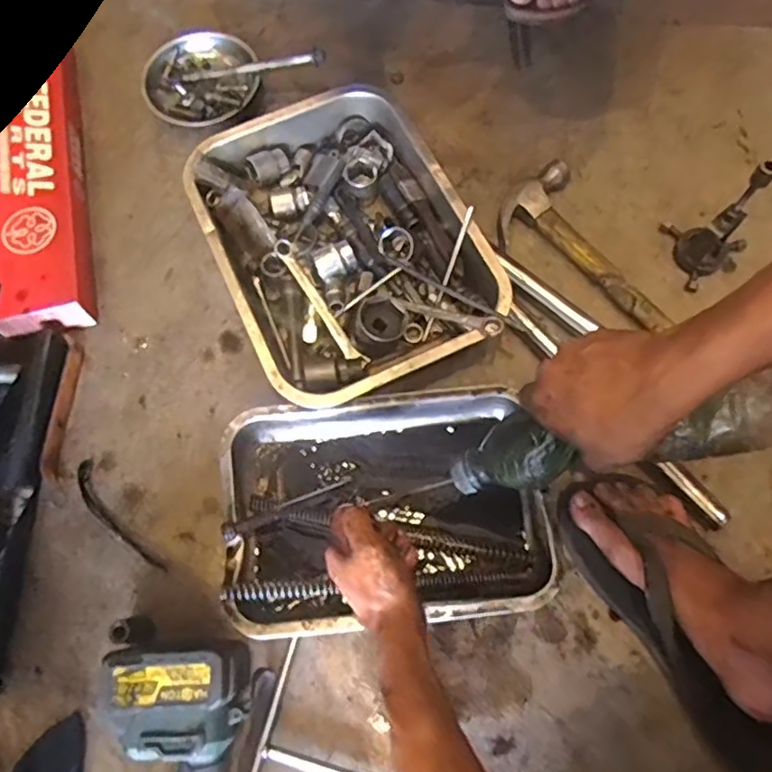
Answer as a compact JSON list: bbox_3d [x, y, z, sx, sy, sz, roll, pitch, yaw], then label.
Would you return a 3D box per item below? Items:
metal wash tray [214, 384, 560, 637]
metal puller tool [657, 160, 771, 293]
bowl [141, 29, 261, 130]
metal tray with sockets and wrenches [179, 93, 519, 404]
[{"bbox_3d":[-0.002,0.116,0.593,0.288,0.055,0.206,-5,69,0],"label":"metal wash tray"},{"bbox_3d":[0.347,-0.175,0.646,0.086,0.136,0.086,38,75,15],"label":"metal puller tool"},{"bbox_3d":[-0.236,-0.383,0.794,0.143,0.038,0.141,10,70,5],"label":"bowl"},{"bbox_3d":[-0.048,-0.154,0.686,0.254,0.075,0.351,-24,70,-7],"label":"metal tray with sockets and wrenches"}]

